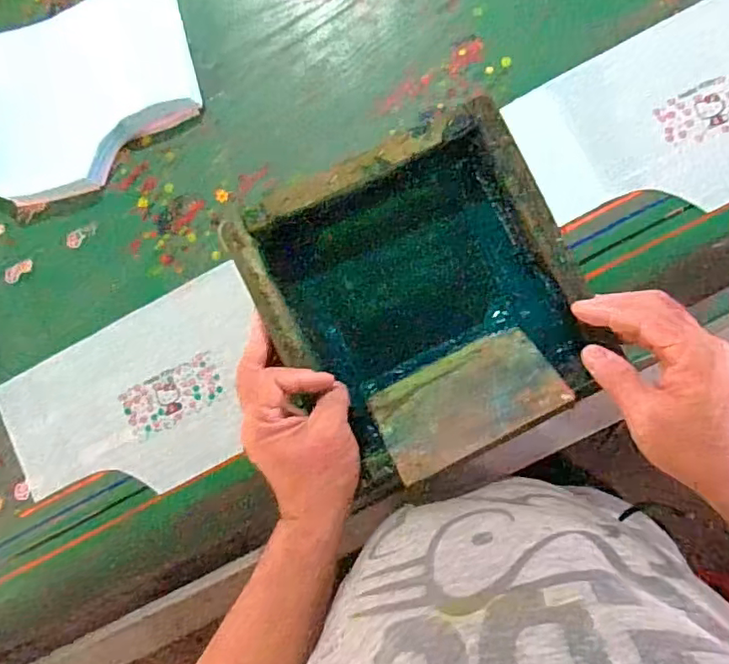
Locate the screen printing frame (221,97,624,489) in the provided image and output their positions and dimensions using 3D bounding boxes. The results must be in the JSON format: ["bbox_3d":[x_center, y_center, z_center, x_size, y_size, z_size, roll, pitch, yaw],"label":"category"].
[{"bbox_3d":[0.045,-0.028,0.477,0.244,0.062,0.251,-25,83,5],"label":"screen printing frame"}]

